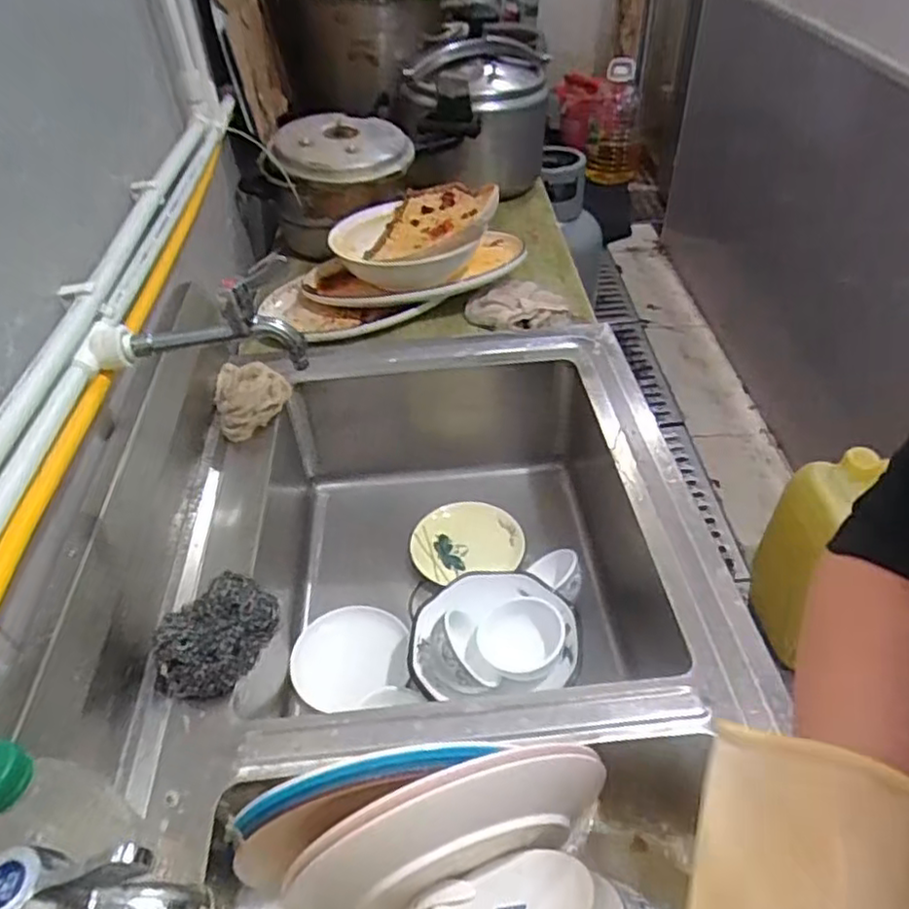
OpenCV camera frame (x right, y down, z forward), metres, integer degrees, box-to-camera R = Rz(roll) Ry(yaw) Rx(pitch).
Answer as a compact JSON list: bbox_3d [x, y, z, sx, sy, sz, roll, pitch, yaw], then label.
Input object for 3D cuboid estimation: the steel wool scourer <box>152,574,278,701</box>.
[{"bbox_3d":[-0.215,0.163,0.626,0.080,0.048,0.114,10,45,14],"label":"steel wool scourer"}]

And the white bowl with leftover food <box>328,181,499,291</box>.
[{"bbox_3d":[-0.061,-0.392,1.183,0.283,0.115,0.246,8,44,12],"label":"white bowl with leftover food"}]

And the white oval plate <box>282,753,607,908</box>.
[{"bbox_3d":[-0.002,0.296,0.520,0.259,0.164,0.042,-13,44,-11],"label":"white oval plate"}]

